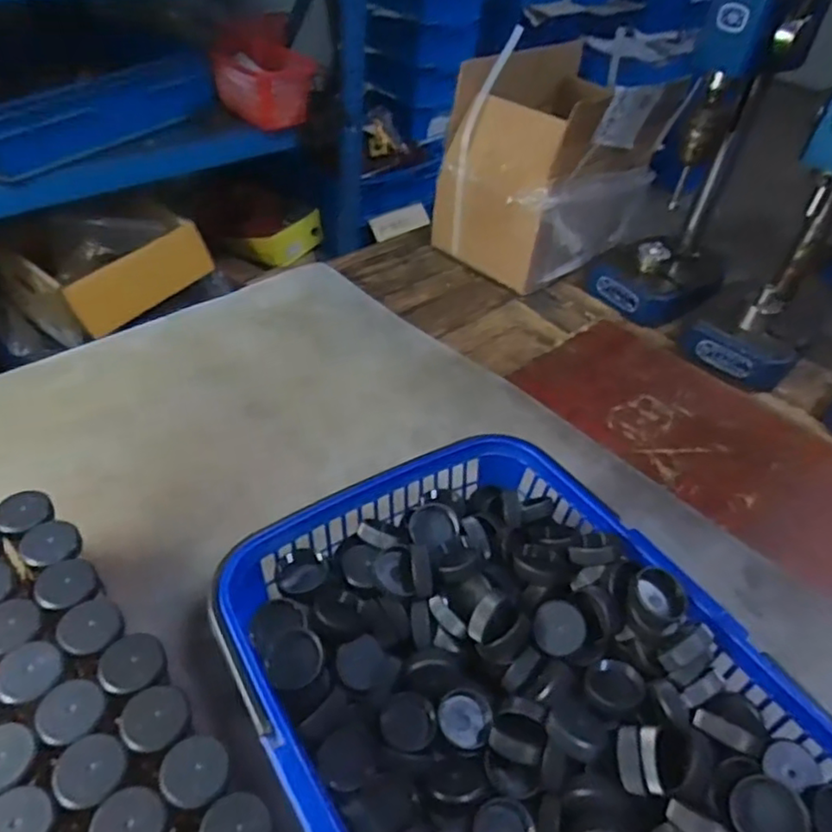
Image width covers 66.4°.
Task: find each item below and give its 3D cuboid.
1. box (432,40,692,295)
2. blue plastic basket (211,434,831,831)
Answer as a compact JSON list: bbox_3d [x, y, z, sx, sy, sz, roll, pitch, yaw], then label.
[{"bbox_3d":[0.187,-0.328,0.864,0.263,0.238,0.169,-26,53,-30],"label":"box"},{"bbox_3d":[0.058,0.180,0.384,0.266,0.090,0.350,-23,51,-28],"label":"blue plastic basket"}]

